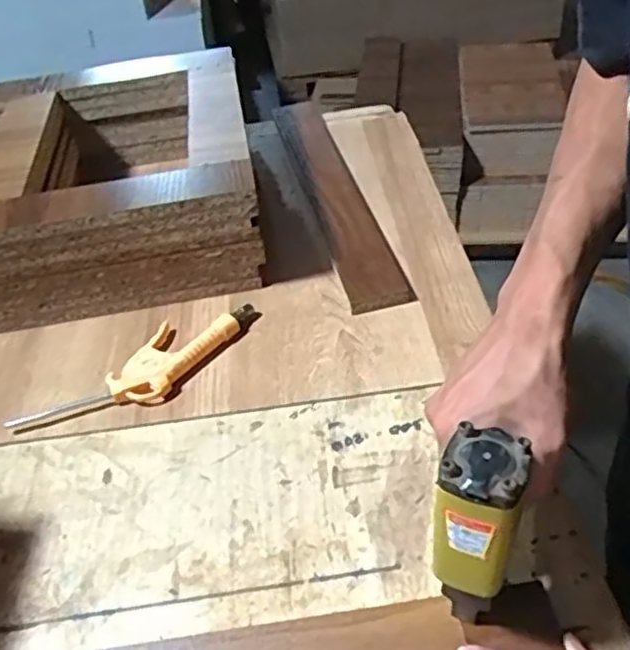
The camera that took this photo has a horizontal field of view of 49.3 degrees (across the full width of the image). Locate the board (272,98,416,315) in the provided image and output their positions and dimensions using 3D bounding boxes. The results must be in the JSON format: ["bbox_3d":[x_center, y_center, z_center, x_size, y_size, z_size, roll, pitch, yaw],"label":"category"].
[{"bbox_3d":[0.014,-0.194,0.883,0.067,0.022,0.536,-11,42,-5],"label":"board"}]

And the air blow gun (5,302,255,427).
[{"bbox_3d":[-0.161,0.037,0.649,0.085,0.022,0.231,25,51,32],"label":"air blow gun"}]

